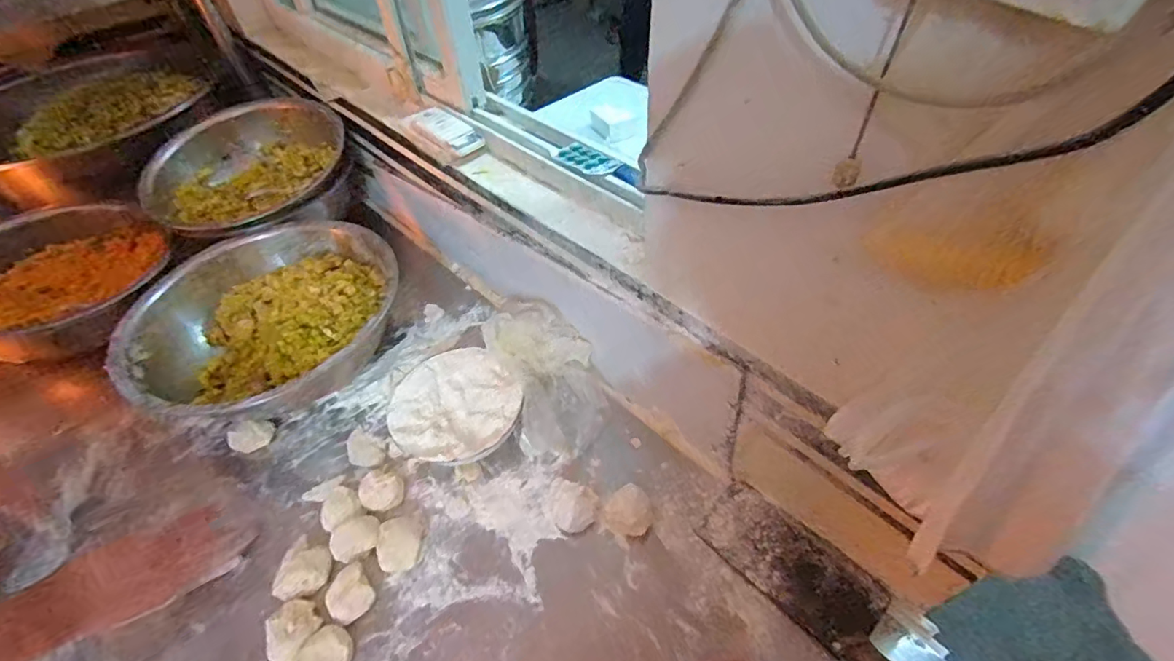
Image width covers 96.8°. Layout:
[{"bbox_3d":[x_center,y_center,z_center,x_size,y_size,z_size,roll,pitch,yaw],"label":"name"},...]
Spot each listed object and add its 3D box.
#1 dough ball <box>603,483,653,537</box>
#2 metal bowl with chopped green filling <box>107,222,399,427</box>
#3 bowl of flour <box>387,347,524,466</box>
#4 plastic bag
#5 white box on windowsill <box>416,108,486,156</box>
[{"bbox_3d":[0.051,0.212,0.614,0.055,0.028,0.050,-2,48,2],"label":"dough ball"},{"bbox_3d":[-0.479,-0.019,0.796,0.343,0.116,0.357,-2,48,2],"label":"metal bowl with chopped green filling"},{"bbox_3d":[-0.171,0.106,0.691,0.159,0.054,0.166,-2,48,2],"label":"bowl of flour"},{"bbox_3d":[-0.050,0.057,0.701,0.134,0.094,0.206,-20,49,-12],"label":"plastic bag"},{"bbox_3d":[-0.213,-0.307,0.795,0.133,0.013,0.053,37,61,26],"label":"white box on windowsill"}]

